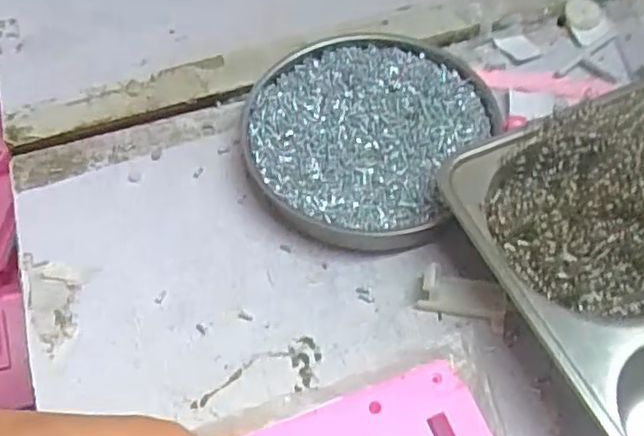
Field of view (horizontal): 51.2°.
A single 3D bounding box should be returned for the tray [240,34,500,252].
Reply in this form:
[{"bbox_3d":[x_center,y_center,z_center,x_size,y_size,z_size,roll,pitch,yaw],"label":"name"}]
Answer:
[{"bbox_3d":[0.023,-0.047,0.370,0.121,0.025,0.136,24,60,17],"label":"tray"}]

